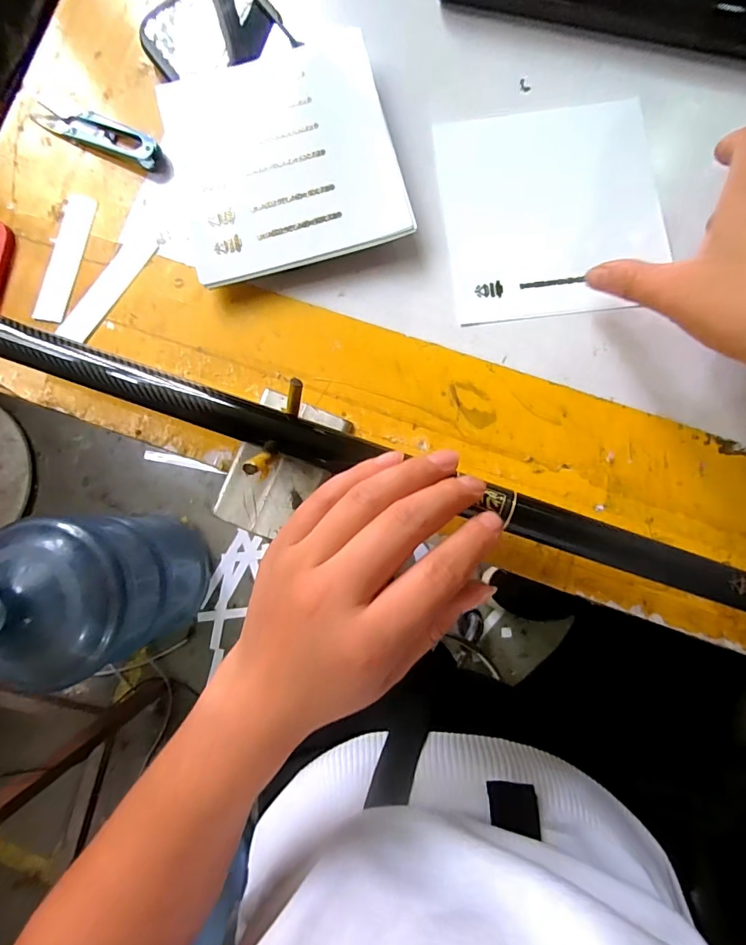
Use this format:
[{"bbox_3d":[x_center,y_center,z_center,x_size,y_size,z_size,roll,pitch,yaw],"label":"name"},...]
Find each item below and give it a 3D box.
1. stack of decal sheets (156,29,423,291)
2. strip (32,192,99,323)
[{"bbox_3d":[-0.057,-0.197,0.278,0.133,0.015,0.147,-14,85,2],"label":"stack of decal sheets"},{"bbox_3d":[-0.197,-0.138,0.287,0.021,0.004,0.085,12,86,4],"label":"strip"}]

